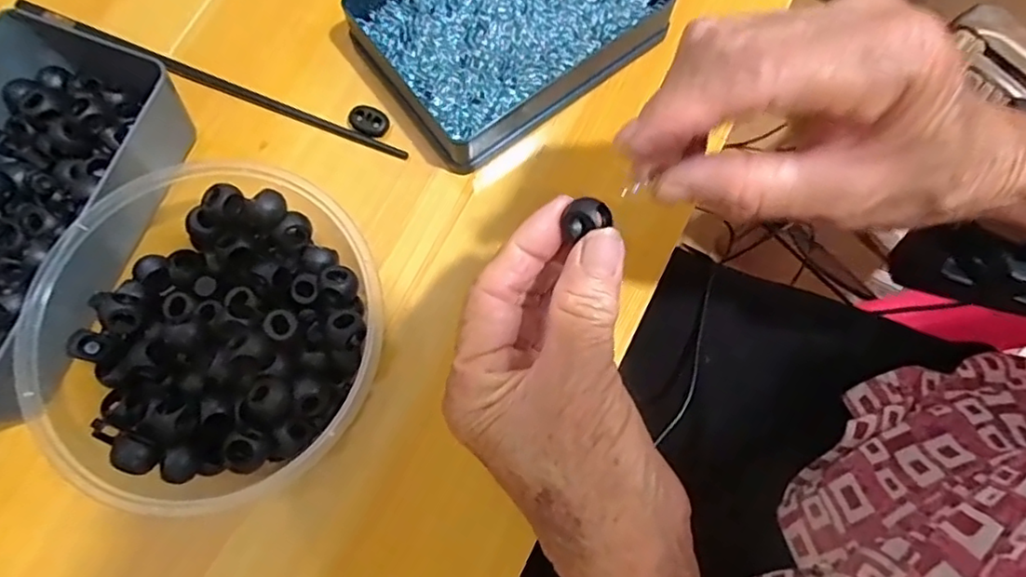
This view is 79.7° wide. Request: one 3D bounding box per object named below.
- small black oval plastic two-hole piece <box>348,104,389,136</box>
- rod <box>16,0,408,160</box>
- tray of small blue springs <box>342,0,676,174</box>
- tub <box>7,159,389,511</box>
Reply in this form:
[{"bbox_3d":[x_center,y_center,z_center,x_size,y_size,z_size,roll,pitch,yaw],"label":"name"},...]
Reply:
[{"bbox_3d":[-0.078,-0.090,0.331,0.021,0.004,0.016,28,77,6],"label":"small black oval plastic two-hole piece"},{"bbox_3d":[-0.167,-0.115,0.337,0.233,0.006,0.006,22,77,4],"label":"rod"},{"bbox_3d":[-0.002,-0.147,0.335,0.150,0.030,0.118,-37,80,-9],"label":"tray of small blue springs"},{"bbox_3d":[-0.134,0.020,0.275,0.152,0.051,0.142,14,76,2],"label":"tub"}]

